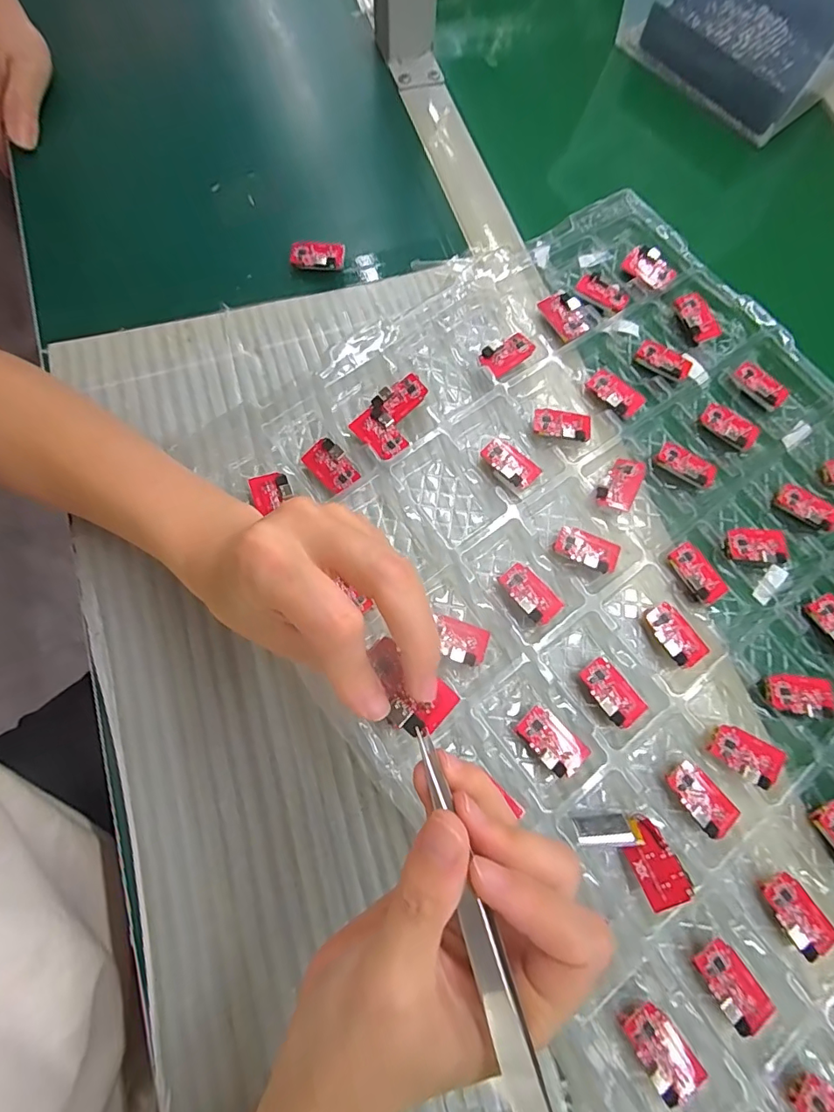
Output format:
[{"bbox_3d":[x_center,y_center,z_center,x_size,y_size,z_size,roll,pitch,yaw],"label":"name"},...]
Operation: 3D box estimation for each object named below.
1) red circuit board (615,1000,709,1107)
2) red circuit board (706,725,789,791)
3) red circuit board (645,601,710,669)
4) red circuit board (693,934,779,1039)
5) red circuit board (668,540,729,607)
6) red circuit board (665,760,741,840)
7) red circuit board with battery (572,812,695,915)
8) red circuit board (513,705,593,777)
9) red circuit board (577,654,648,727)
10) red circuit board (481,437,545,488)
[{"bbox_3d":[0.110,0.220,0.217,0.023,0.009,0.035,-27,77,-9],"label":"red circuit board"},{"bbox_3d":[0.171,0.103,0.256,0.035,0.007,0.022,33,75,7],"label":"red circuit board"},{"bbox_3d":[0.143,0.045,0.274,0.020,0.012,0.036,-32,77,-10],"label":"red circuit board"},{"bbox_3d":[0.146,0.199,0.226,0.021,0.010,0.033,-32,78,-10],"label":"red circuit board"},{"bbox_3d":[0.163,0.011,0.286,0.021,0.011,0.036,-28,77,-9],"label":"red circuit board"},{"bbox_3d":[0.145,0.123,0.248,0.021,0.004,0.035,-30,72,-15],"label":"red circuit board"},{"bbox_3d":[0.106,0.143,0.239,0.053,0.017,0.030,41,77,9],"label":"red circuit board with battery"},{"bbox_3d":[0.069,0.097,0.255,0.036,0.010,0.021,42,77,9],"label":"red circuit board"},{"bbox_3d":[0.104,0.073,0.260,0.022,0.004,0.035,-33,73,-19],"label":"red circuit board"},{"bbox_3d":[0.056,-0.056,0.297,0.035,0.011,0.020,38,76,8],"label":"red circuit board"}]

